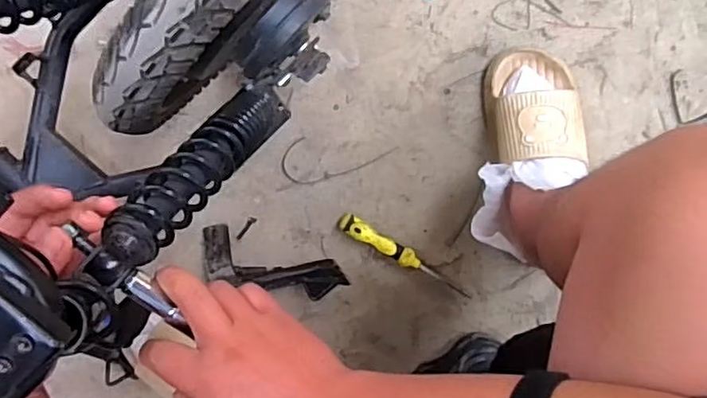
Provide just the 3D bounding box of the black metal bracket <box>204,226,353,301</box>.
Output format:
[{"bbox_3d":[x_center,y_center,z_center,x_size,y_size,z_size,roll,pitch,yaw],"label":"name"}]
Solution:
[{"bbox_3d":[-0.117,0.095,0.852,0.226,0.063,0.076,11,96,6],"label":"black metal bracket"}]

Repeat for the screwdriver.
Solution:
[{"bbox_3d":[0.075,0.081,0.840,0.211,0.031,0.027,30,97,4],"label":"screwdriver"}]

